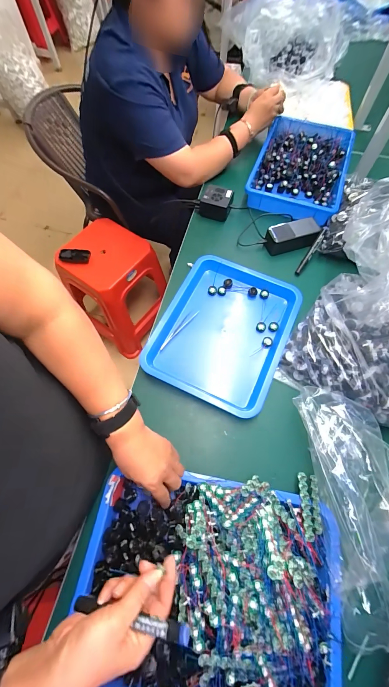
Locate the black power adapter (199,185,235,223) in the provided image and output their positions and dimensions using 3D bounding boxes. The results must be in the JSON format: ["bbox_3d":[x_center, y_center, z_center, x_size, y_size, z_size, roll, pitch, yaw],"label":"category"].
[{"bbox_3d":[0.061,-0.390,0.753,0.082,0.051,0.070,23,68,11],"label":"black power adapter"}]

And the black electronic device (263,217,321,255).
[{"bbox_3d":[0.244,-0.274,0.693,0.133,0.048,0.059,-11,66,-4],"label":"black electronic device"}]

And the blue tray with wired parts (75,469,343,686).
[{"bbox_3d":[0.028,0.361,0.382,0.359,0.080,0.308,0,65,3],"label":"blue tray with wired parts"}]

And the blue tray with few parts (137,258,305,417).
[{"bbox_3d":[0.063,-0.035,0.597,0.269,0.038,0.331,23,68,11],"label":"blue tray with few parts"}]

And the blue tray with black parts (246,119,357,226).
[{"bbox_3d":[0.313,-0.518,0.806,0.250,0.052,0.379,18,67,9],"label":"blue tray with black parts"}]

